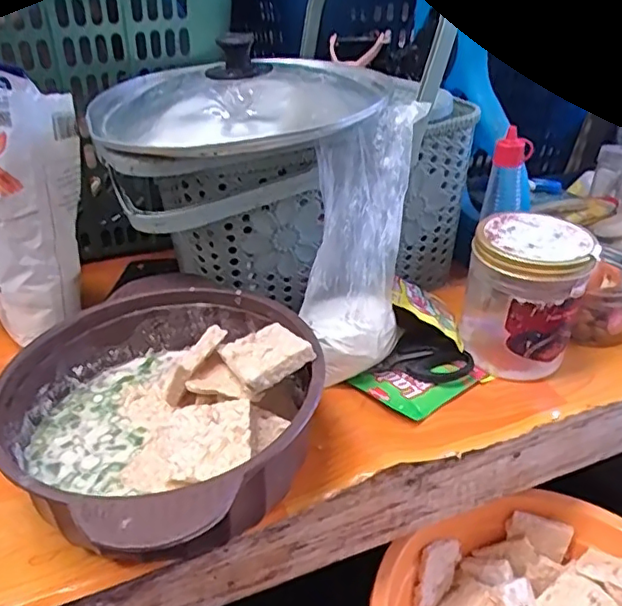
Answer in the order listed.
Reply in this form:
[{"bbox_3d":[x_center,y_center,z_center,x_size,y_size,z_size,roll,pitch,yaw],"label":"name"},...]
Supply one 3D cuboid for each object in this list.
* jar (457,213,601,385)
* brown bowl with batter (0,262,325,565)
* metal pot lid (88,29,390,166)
[{"bbox_3d":[0.169,-0.002,0.466,0.085,0.117,0.073,11,32,19],"label":"jar"},{"bbox_3d":[-0.096,0.068,0.387,0.206,0.071,0.201,-1,30,1],"label":"brown bowl with batter"},{"bbox_3d":[-0.051,-0.174,0.472,0.237,0.062,0.200,-13,32,-19],"label":"metal pot lid"}]

